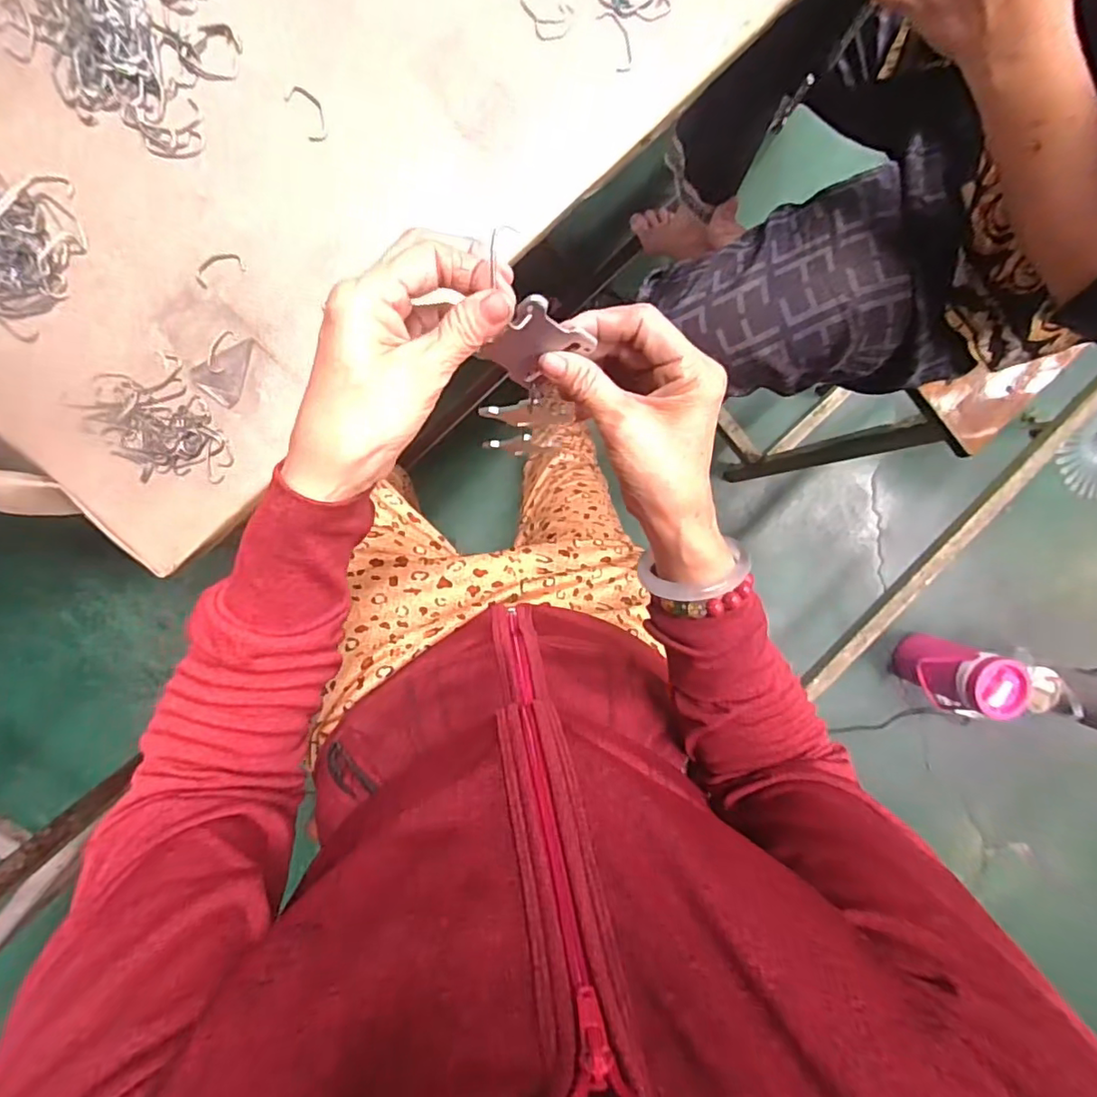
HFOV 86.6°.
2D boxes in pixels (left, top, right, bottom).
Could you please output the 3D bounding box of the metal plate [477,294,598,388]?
[{"bbox_3d":[-0.009,-0.098,0.285,0.039,0.049,0.009,20,65,-41],"label":"metal plate"}]

